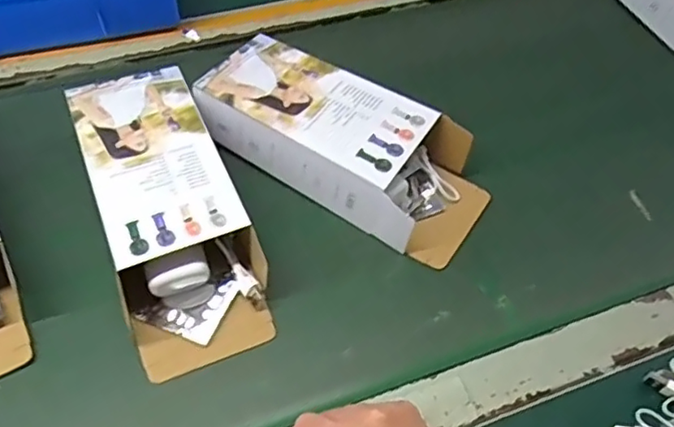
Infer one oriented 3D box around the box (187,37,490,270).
[{"bbox_3d":[0.008,-0.066,0.520,0.250,0.049,0.109,30,61,18],"label":"box"}]

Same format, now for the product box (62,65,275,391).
[{"bbox_3d":[-0.132,-0.008,0.476,0.100,0.049,0.254,-19,59,-13],"label":"product box"}]

